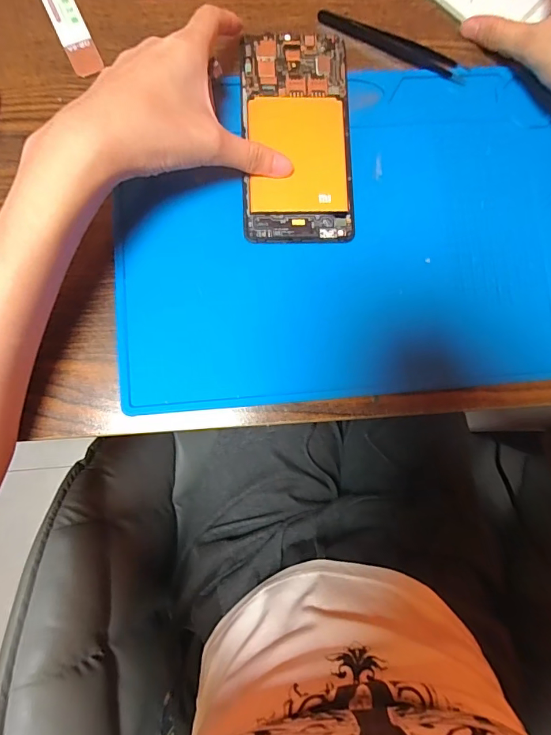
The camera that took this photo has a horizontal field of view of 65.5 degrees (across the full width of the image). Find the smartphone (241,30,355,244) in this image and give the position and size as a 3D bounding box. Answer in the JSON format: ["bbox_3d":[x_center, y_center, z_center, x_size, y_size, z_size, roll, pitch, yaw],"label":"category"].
[{"bbox_3d":[0.015,-0.157,0.291,0.072,0.007,0.148,-2,85,-3],"label":"smartphone"}]

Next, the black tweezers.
[{"bbox_3d":[0.085,-0.234,0.309,0.112,0.006,0.013,25,82,1],"label":"black tweezers"}]

